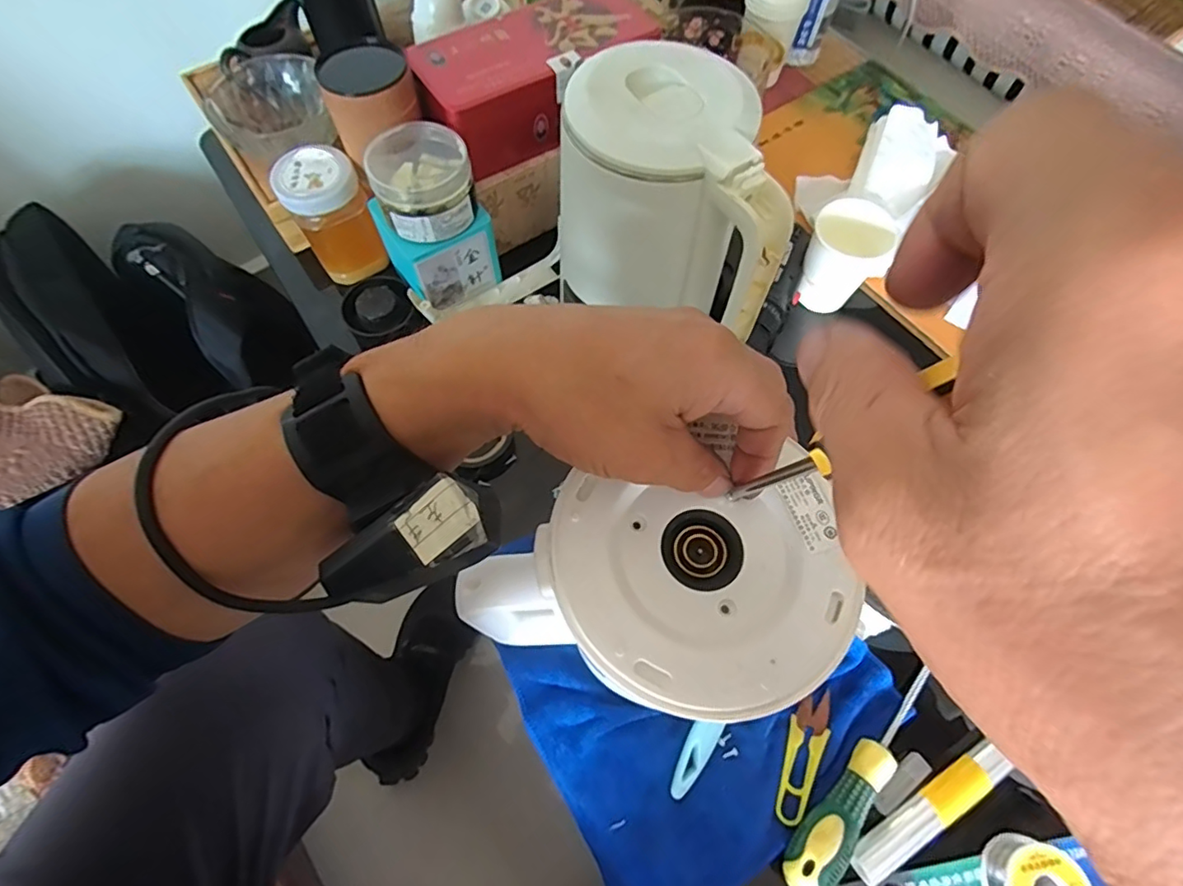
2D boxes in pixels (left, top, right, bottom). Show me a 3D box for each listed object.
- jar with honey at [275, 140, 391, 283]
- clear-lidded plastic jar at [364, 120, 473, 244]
[{"bbox_3d":[-0.253,-0.221,0.550,0.067,0.117,0.062,-24,68,-12],"label":"jar with honey"},{"bbox_3d":[-0.146,-0.227,0.486,0.081,0.055,0.084,0,66,-1],"label":"clear-lidded plastic jar"}]

